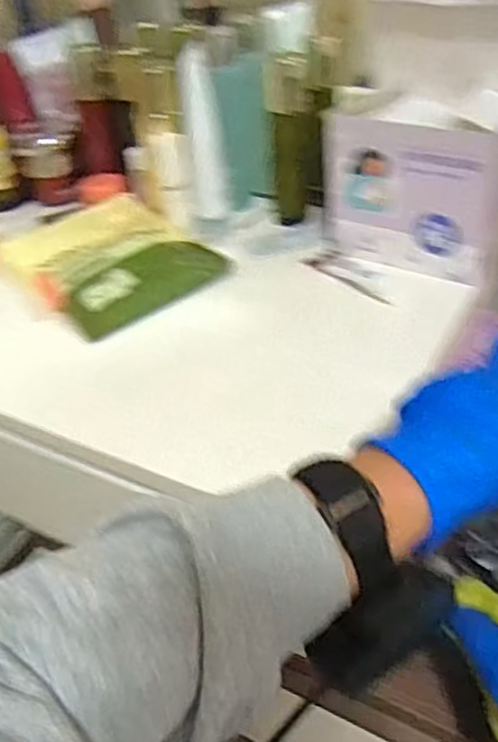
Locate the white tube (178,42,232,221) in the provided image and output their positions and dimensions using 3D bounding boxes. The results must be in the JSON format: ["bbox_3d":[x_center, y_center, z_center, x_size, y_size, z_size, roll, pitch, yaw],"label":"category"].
[{"bbox_3d":[-0.041,-0.215,0.656,0.031,0.164,0.038,-5,37,2],"label":"white tube"}]

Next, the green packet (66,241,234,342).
[{"bbox_3d":[-0.092,-0.079,0.621,0.147,0.020,0.076,-29,43,-27],"label":"green packet"}]

